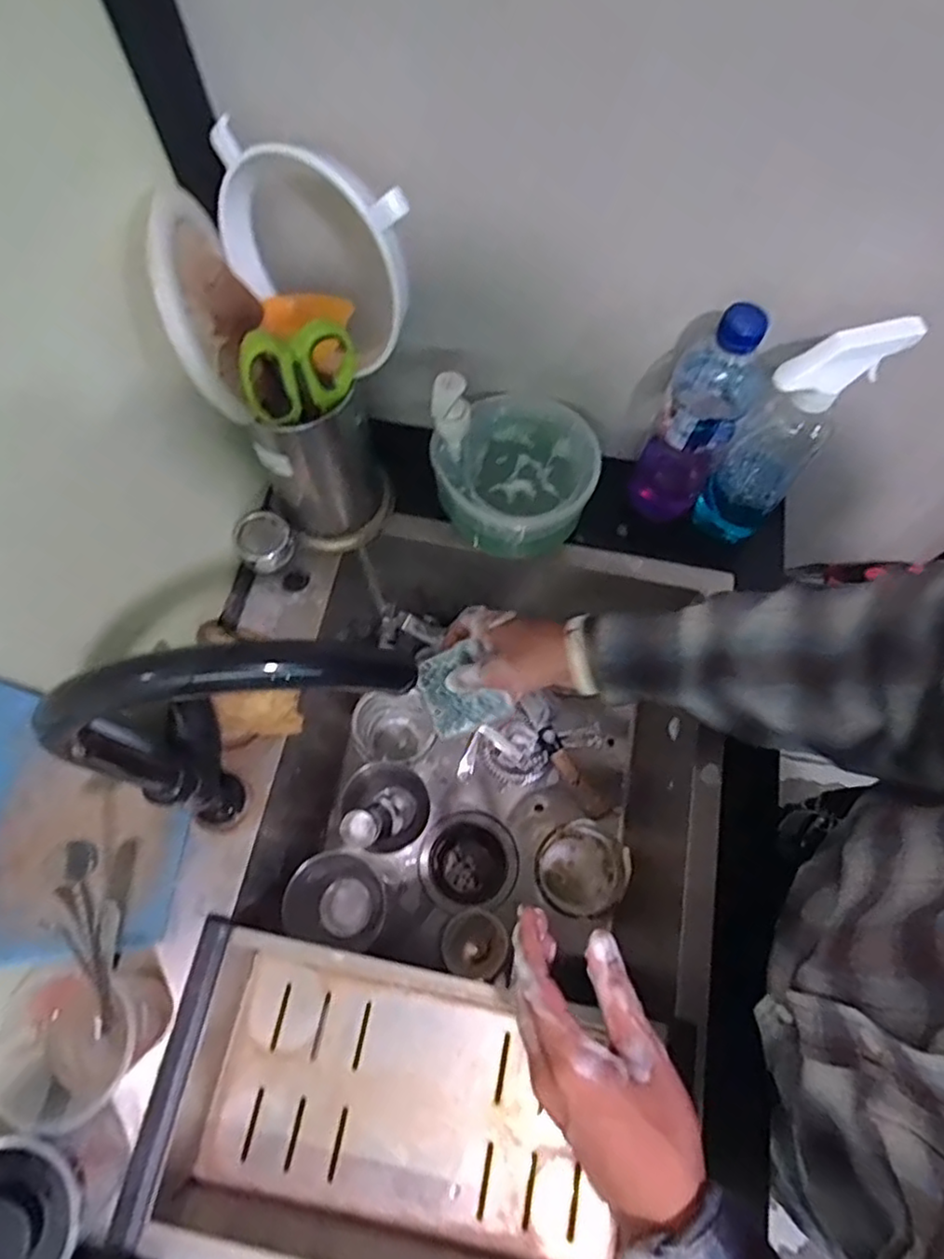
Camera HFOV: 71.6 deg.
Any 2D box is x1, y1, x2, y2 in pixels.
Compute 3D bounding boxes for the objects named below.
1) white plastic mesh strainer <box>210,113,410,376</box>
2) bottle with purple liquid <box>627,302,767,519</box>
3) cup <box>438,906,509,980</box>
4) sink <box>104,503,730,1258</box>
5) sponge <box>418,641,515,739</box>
[{"bbox_3d":[-0.098,-0.267,0.470,0.142,0.165,0.075,22,70,9],"label":"white plastic mesh strainer"},{"bbox_3d":[0.190,-0.172,0.557,0.065,0.219,0.061,27,71,11],"label":"bottle with purple liquid"},{"bbox_3d":[0.005,0.334,0.694,0.070,0.074,0.065,0,68,0],"label":"cup"},{"bbox_3d":[-0.005,0.209,0.642,0.455,0.277,0.616,9,68,4],"label":"sink"},{"bbox_3d":[-0.011,0.056,0.589,0.075,0.010,0.076,-29,88,29],"label":"sponge"}]

